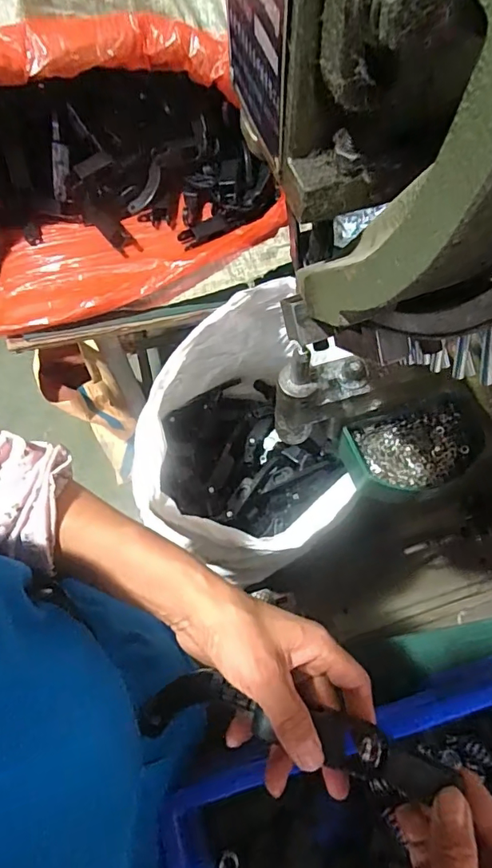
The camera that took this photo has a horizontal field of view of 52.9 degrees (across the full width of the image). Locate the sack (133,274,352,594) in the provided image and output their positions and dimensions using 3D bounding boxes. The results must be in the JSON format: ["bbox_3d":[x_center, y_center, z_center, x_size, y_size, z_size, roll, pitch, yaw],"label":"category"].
[{"bbox_3d":[0.003,0.019,0.757,0.297,0.324,0.349,-4,66,-1],"label":"sack"}]

